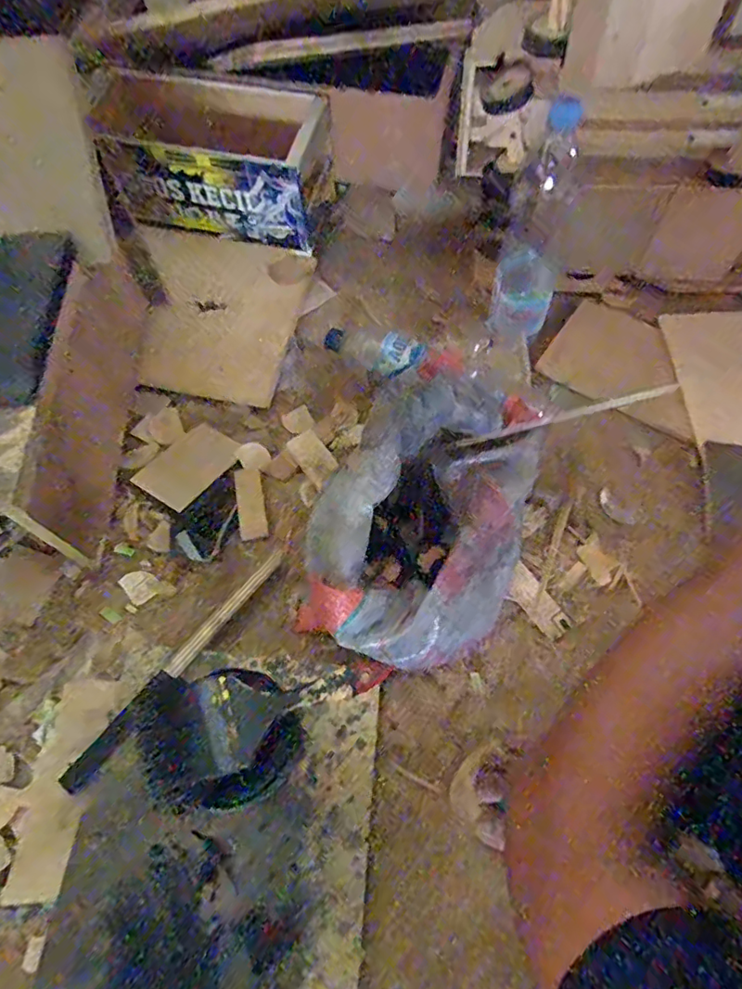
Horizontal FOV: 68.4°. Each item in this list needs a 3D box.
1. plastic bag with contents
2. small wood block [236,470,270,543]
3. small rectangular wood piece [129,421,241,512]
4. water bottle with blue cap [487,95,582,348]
[{"bbox_3d":[0.077,0.001,0.681,0.234,0.108,0.433,17,63,8],"label":"plastic bag with contents"},{"bbox_3d":[-0.163,0.012,0.742,0.035,0.009,0.103,-10,66,-5],"label":"small wood block"},{"bbox_3d":[-0.254,-0.042,0.769,0.090,0.010,0.138,33,57,13],"label":"small rectangular wood piece"},{"bbox_3d":[0.241,-0.374,0.786,0.094,0.303,0.099,8,36,3],"label":"water bottle with blue cap"}]

